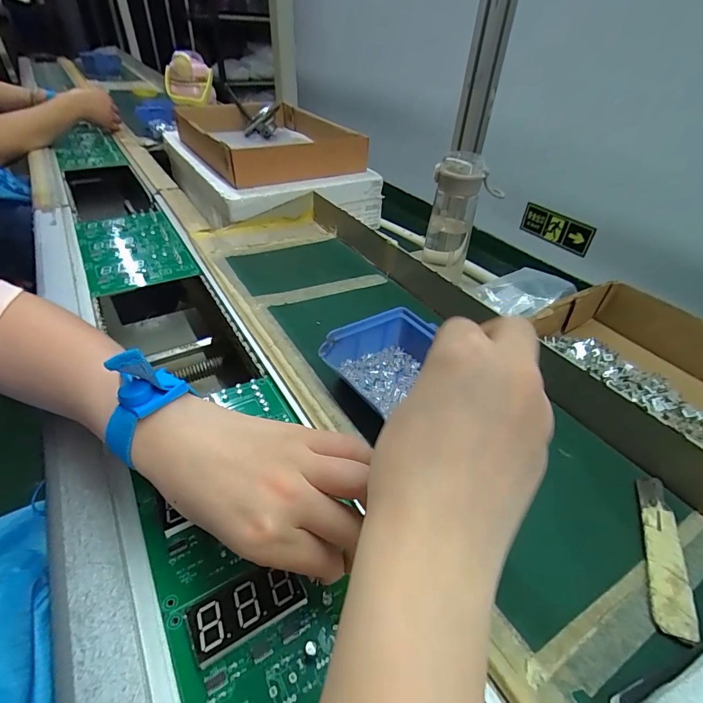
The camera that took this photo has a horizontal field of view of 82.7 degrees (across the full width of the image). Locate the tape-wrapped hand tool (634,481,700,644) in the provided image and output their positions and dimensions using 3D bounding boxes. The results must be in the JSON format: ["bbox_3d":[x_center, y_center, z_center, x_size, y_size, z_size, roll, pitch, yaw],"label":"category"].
[{"bbox_3d":[0.197,0.124,0.253,0.021,0.008,0.107,19,41,16],"label":"tape-wrapped hand tool"}]

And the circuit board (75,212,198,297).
[{"bbox_3d":[-0.309,-0.147,0.565,0.121,0.014,0.218,-18,45,-26],"label":"circuit board"}]

